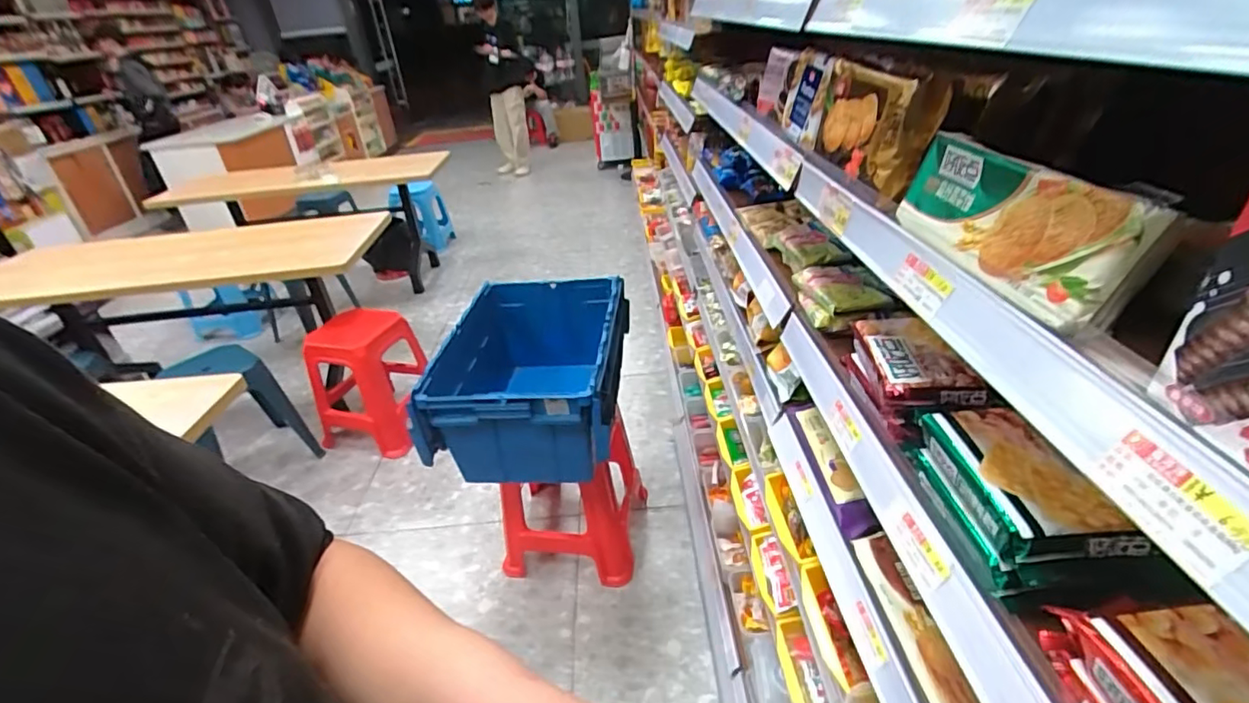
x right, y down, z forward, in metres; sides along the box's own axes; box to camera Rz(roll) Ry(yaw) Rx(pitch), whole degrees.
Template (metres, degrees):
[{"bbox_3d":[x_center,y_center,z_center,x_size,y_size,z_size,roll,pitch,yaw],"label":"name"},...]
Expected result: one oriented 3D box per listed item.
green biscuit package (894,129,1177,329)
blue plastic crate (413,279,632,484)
[{"bbox_3d":[0.260,-0.089,0.381,0.034,0.073,0.205,13,30,-10],"label":"green biscuit package"},{"bbox_3d":[-0.217,0.077,1.543,0.438,0.351,0.613,-1,32,8],"label":"blue plastic crate"}]

